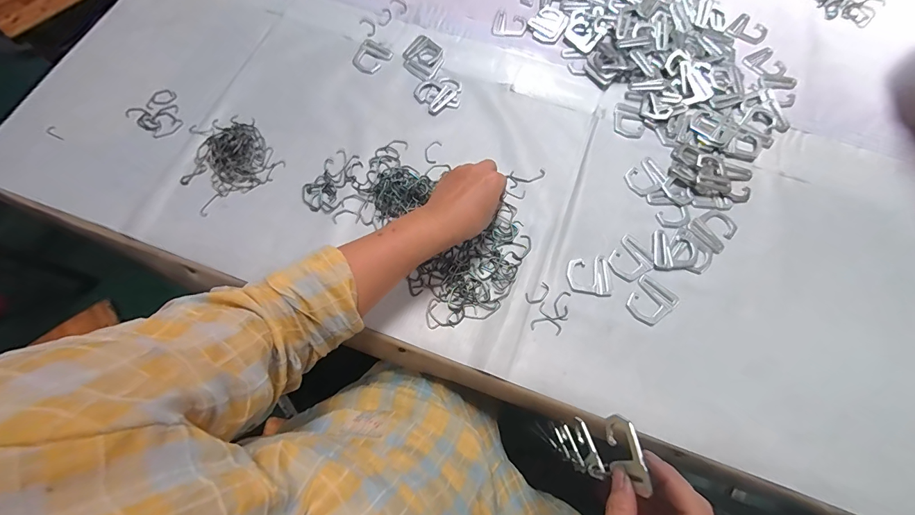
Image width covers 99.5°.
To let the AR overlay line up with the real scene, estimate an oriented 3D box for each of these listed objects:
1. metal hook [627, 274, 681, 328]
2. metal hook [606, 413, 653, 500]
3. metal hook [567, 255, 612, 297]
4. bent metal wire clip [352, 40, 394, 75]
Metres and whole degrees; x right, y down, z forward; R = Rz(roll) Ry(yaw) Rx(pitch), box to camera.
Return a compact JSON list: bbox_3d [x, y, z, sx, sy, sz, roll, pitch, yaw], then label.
[{"bbox_3d":[0.225,0.052,0.446,0.046,0.004,0.051,36,75,12],"label":"metal hook"},{"bbox_3d":[0.123,0.142,0.281,0.012,0.036,0.050,-2,71,0],"label":"metal hook"},{"bbox_3d":[0.155,0.022,0.457,0.048,0.004,0.047,-3,71,0],"label":"metal hook"},{"bbox_3d":[-0.127,-0.294,0.569,0.049,0.004,0.057,27,73,9],"label":"bent metal wire clip"}]

